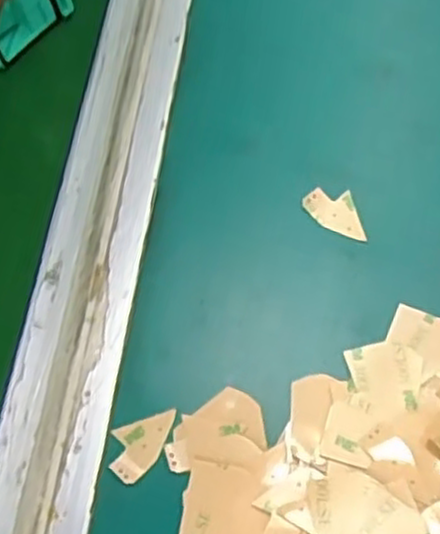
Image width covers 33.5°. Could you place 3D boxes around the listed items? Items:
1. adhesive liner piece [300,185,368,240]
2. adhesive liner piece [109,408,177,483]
[{"bbox_3d":[0.043,-0.021,0.267,0.025,0.004,0.016,21,64,13],"label":"adhesive liner piece"},{"bbox_3d":[-0.026,0.057,0.238,0.017,0.004,0.026,18,63,12],"label":"adhesive liner piece"}]

